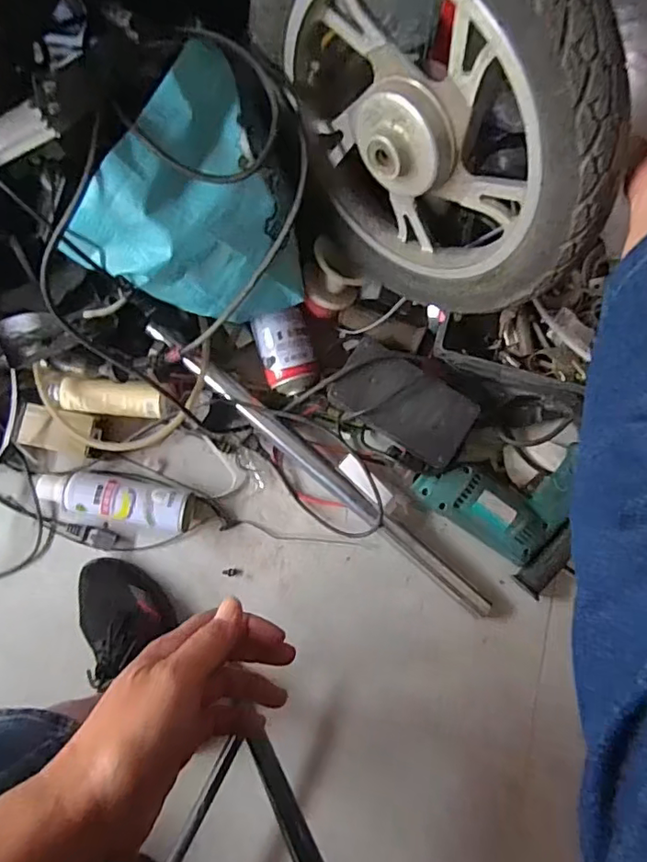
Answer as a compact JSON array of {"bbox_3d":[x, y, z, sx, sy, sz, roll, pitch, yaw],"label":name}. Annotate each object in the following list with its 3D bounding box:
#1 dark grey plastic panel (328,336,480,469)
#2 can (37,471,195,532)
[{"bbox_3d":[0.097,-0.038,0.648,0.158,0.023,0.099,33,89,2],"label":"dark grey plastic panel"},{"bbox_3d":[-0.259,0.086,0.682,0.191,0.042,0.059,10,88,2],"label":"can"}]

